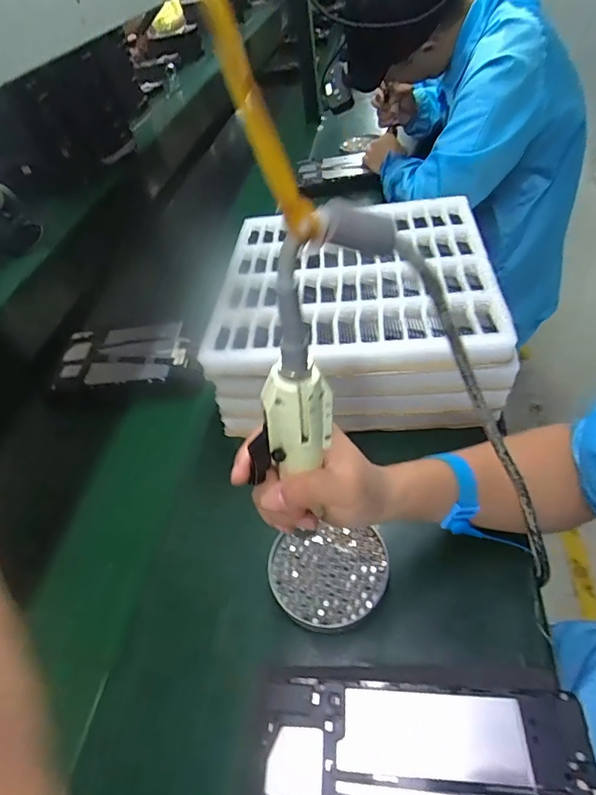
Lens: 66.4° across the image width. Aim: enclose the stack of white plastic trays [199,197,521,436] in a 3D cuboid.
[{"bbox_3d":[0.075,-0.116,0.626,0.339,0.134,0.316,-5,46,10],"label":"stack of white plastic trays"}]

